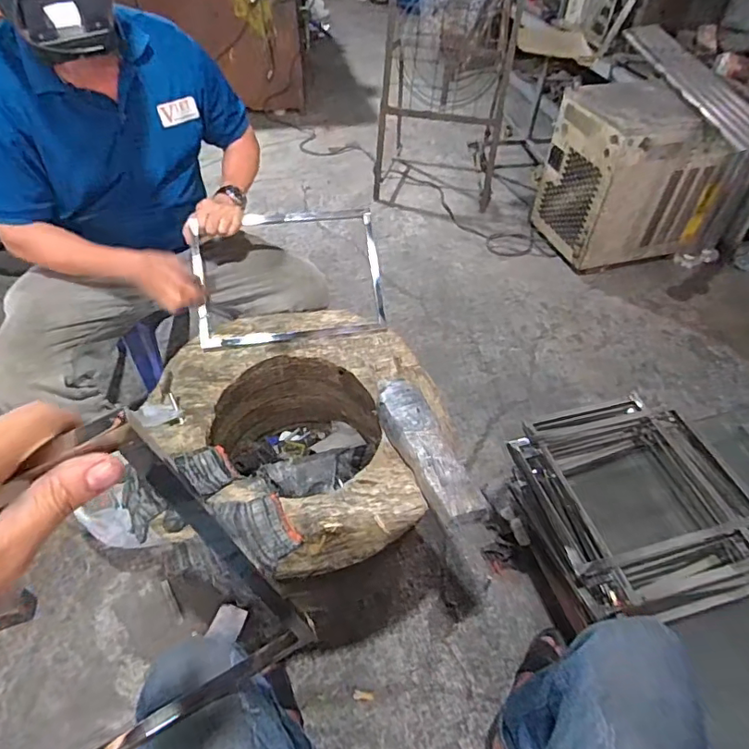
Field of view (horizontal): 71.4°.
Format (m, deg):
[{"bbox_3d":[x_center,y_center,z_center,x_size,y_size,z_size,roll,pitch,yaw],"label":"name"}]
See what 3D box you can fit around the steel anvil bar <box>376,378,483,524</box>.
[{"bbox_3d":[0.081,0.118,0.852,0.077,0.060,0.291,-15,49,-15],"label":"steel anvil bar"}]

